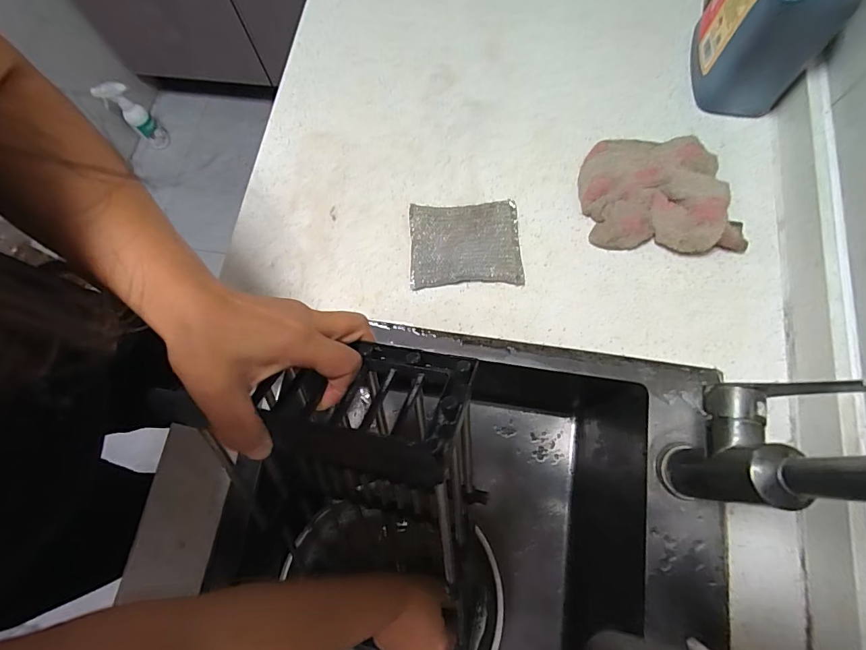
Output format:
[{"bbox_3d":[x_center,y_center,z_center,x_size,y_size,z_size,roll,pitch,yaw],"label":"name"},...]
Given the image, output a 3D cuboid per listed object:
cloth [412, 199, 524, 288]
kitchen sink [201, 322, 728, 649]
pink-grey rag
[{"bbox_3d":[0.032,-0.082,0.437,0.109,0.012,0.084,-2,73,0],"label":"cloth"},{"bbox_3d":[0.014,0.321,0.461,0.446,0.254,0.586,10,74,6],"label":"kitchen sink"},{"bbox_3d":[0.230,-0.138,0.435,0.159,0.034,0.131,2,73,4],"label":"pink-grey rag"}]

